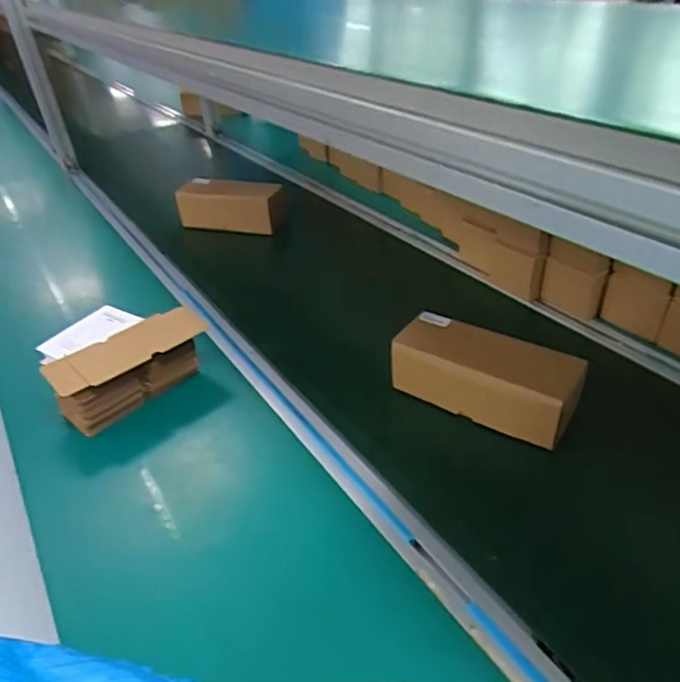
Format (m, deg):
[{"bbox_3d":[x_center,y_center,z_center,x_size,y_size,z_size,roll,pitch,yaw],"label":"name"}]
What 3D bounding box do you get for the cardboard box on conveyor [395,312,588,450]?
[{"bbox_3d":[0.183,0.043,0.716,0.221,0.087,0.096,21,43,31],"label":"cardboard box on conveyor"}]

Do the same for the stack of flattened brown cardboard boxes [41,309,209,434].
[{"bbox_3d":[-0.287,0.033,0.767,0.205,0.079,0.095,-33,44,-32],"label":"stack of flattened brown cardboard boxes"}]

